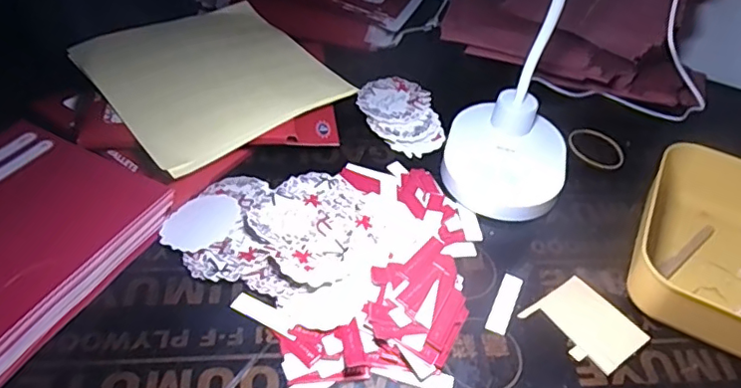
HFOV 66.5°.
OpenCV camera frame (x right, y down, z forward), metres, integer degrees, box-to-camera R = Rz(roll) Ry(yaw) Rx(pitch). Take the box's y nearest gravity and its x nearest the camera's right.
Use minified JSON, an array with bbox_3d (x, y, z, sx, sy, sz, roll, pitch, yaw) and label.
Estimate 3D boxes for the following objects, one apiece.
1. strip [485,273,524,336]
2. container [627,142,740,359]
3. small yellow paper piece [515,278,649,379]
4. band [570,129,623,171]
[{"bbox_3d":[0.113,0.090,0.471,0.017,0.004,0.062,22,47,15],"label":"strip"},{"bbox_3d":[0.312,0.046,0.496,0.130,0.061,0.199,21,47,14],"label":"container"},{"bbox_3d":[0.177,0.107,0.461,0.068,0.004,0.077,-27,52,-26],"label":"small yellow paper piece"},{"bbox_3d":[0.253,-0.053,0.631,0.062,0.004,0.057,25,48,18],"label":"band"}]

